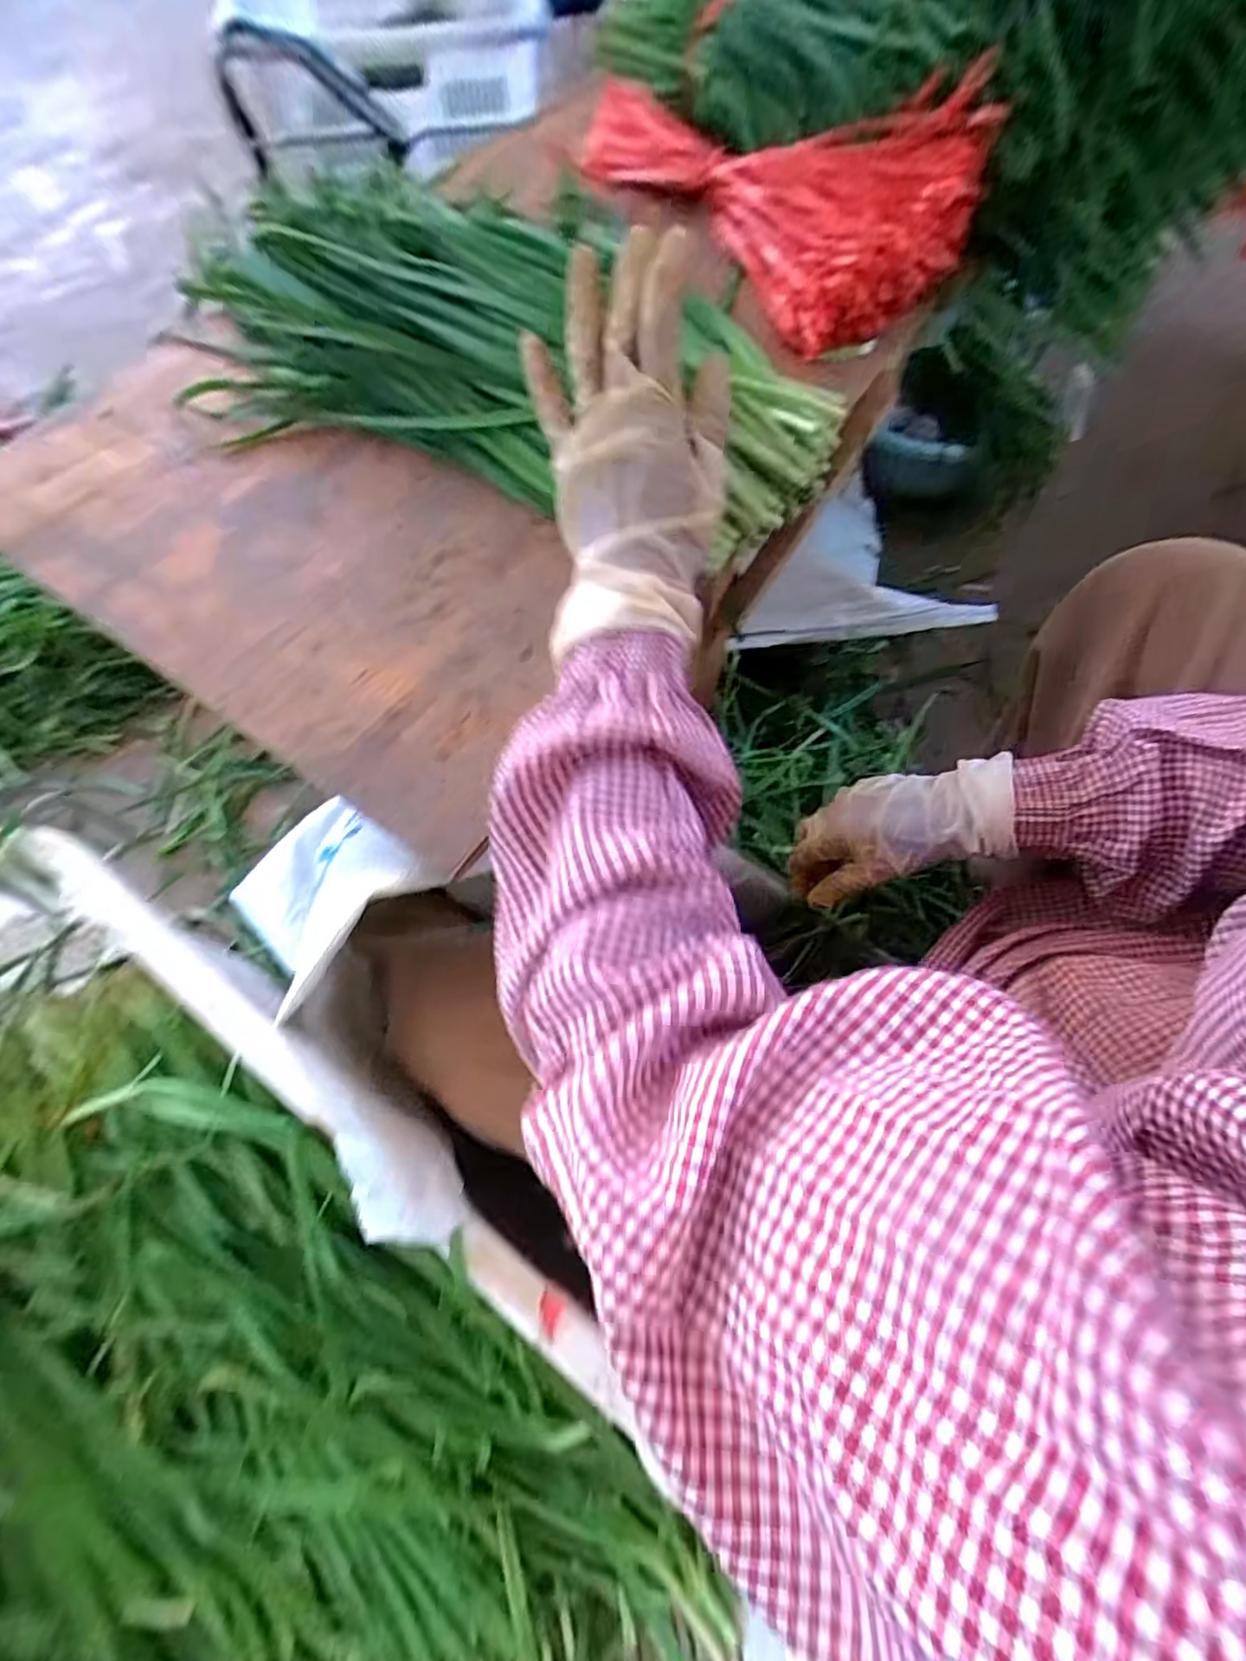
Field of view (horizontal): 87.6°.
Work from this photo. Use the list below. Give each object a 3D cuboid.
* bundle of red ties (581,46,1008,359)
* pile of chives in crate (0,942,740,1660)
[{"bbox_3d":[0.117,-0.520,0.494,0.171,0.091,0.317,-31,71,-13],"label":"bundle of red ties"},{"bbox_3d":[-0.288,0.368,0.356,0.601,0.150,0.410,34,70,14],"label":"pile of chives in crate"}]

